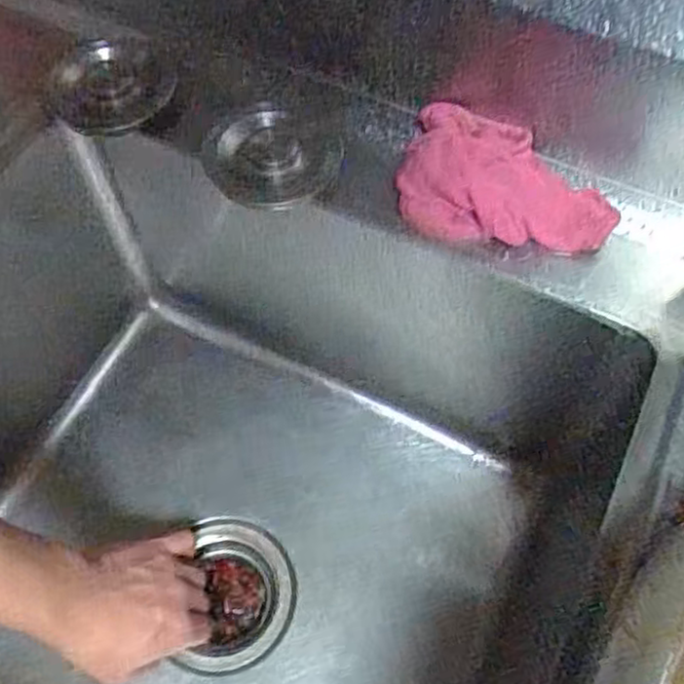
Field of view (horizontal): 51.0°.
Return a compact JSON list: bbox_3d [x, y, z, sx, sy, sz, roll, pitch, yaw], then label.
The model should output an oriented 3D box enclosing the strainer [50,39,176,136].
[{"bbox_3d":[-0.149,-0.174,0.478,0.078,0.019,0.083,-1,61,1],"label":"strainer"}]

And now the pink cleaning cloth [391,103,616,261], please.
[{"bbox_3d":[0.097,-0.094,0.414,0.122,0.042,0.075,16,62,10],"label":"pink cleaning cloth"}]

